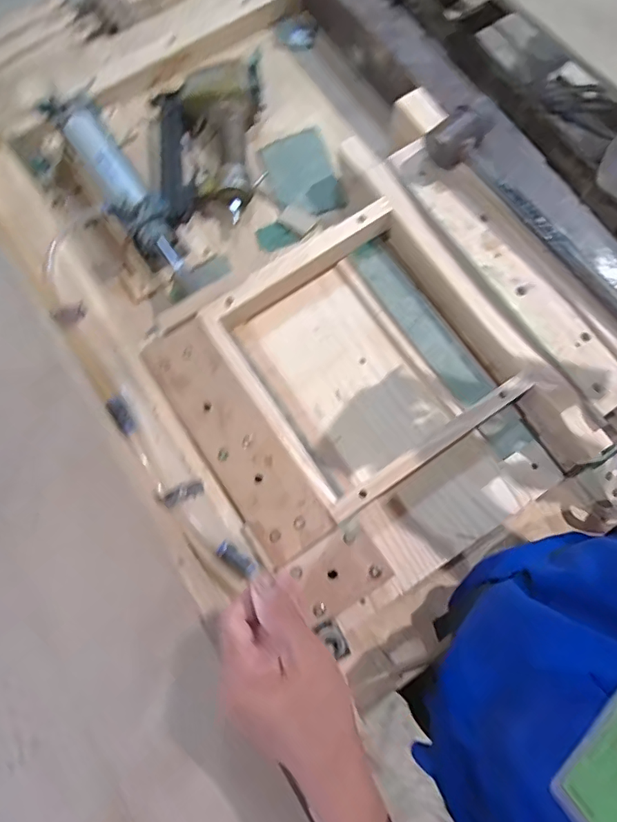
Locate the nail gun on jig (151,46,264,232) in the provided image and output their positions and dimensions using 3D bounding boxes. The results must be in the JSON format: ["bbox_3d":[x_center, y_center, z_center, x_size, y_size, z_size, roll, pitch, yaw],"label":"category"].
[{"bbox_3d":[-0.132,-0.371,0.677,0.137,0.067,0.245,-4,76,0],"label":"nail gun on jig"}]

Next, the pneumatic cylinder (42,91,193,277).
[{"bbox_3d":[-0.238,-0.287,0.639,0.071,0.072,0.286,-37,79,-8],"label":"pneumatic cylinder"}]

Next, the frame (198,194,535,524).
[{"bbox_3d":[0.066,-0.071,0.596,0.283,0.063,0.294,-34,78,-7],"label":"frame"}]

